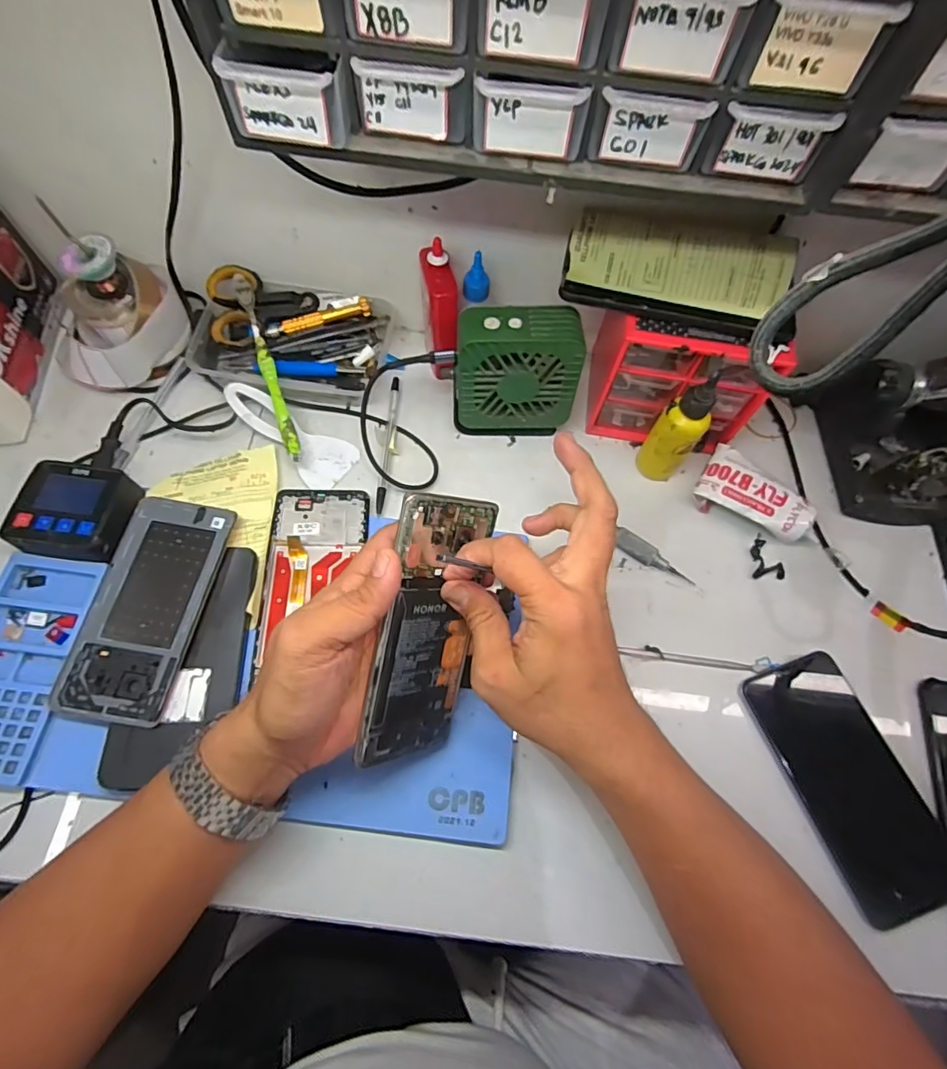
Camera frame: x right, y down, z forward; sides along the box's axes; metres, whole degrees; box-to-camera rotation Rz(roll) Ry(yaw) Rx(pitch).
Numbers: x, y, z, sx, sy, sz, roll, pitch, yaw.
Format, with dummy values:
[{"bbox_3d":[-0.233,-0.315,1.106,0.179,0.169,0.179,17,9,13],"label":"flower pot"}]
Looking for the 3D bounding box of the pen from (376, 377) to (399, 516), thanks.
[{"bbox_3d":[-0.074,-0.080,0.457,0.007,0.013,0.144,3,64,-2],"label":"pen"}]

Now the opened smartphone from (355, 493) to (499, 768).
[{"bbox_3d":[-0.025,0.059,0.315,0.004,0.072,0.162,18,99,43],"label":"opened smartphone"}]

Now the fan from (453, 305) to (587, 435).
[{"bbox_3d":[0.032,-0.127,0.431,0.096,0.110,0.040,-4,64,-6],"label":"fan"}]

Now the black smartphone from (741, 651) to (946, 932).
[{"bbox_3d":[0.260,0.171,0.363,0.075,0.013,0.164,-17,66,-12],"label":"black smartphone"}]

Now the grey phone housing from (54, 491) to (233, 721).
[{"bbox_3d":[-0.230,0.049,0.372,0.073,0.004,0.158,10,65,0],"label":"grey phone housing"}]

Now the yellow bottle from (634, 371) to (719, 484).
[{"bbox_3d":[0.166,-0.084,0.422,0.036,0.112,0.030,34,67,12],"label":"yellow bottle"}]

